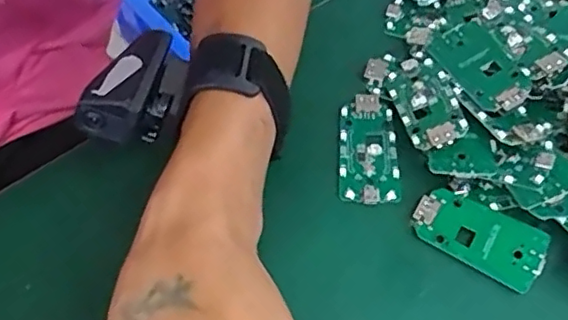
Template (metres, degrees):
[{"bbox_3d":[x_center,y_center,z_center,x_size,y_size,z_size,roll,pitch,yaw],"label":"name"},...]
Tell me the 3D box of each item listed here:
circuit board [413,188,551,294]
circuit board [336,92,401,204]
[{"bbox_3d":[0.095,0.037,0.294,0.062,0.004,0.030,28,78,15],"label":"circuit board"},{"bbox_3d":[0.045,-0.007,0.323,0.030,0.004,0.062,1,61,0],"label":"circuit board"}]

